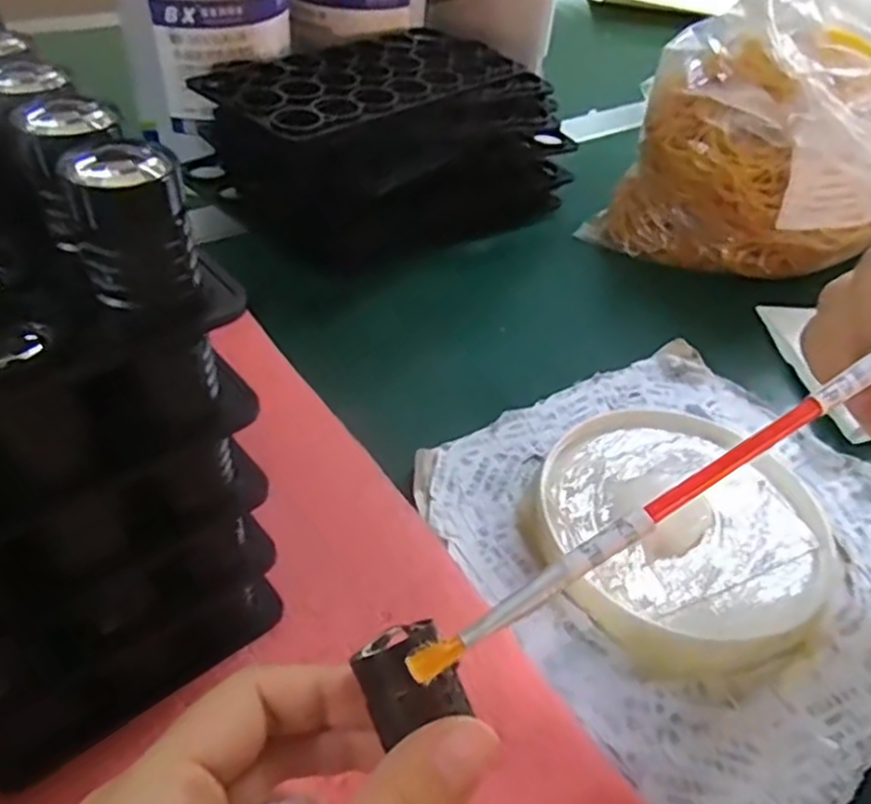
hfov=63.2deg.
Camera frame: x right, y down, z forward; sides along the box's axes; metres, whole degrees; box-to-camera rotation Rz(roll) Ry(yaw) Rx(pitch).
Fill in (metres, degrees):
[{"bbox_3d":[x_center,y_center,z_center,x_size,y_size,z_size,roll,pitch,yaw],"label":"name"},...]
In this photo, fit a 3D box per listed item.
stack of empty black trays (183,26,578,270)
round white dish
[{"bbox_3d":[-0.020,-0.160,0.449,0.230,0.085,0.144,-31,54,-33],"label":"stack of empty black trays"},{"bbox_3d":[0.103,0.053,0.299,0.119,0.017,0.117,3,43,-3],"label":"round white dish"}]

